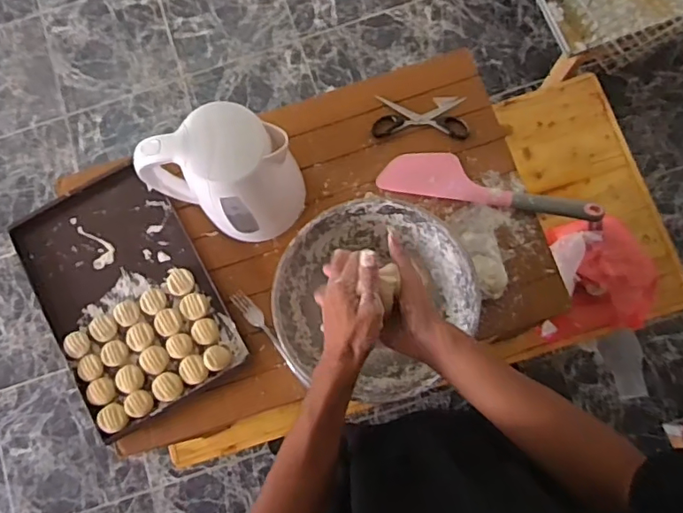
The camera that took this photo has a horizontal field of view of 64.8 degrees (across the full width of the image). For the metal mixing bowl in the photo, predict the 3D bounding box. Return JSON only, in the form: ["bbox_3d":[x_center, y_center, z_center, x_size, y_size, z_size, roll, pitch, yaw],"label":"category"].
[{"bbox_3d":[0.044,0.061,0.754,0.263,0.101,0.266,0,78,1],"label":"metal mixing bowl"}]

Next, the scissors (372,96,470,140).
[{"bbox_3d":[0.126,-0.221,0.857,0.147,0.019,0.066,4,78,2],"label":"scissors"}]

